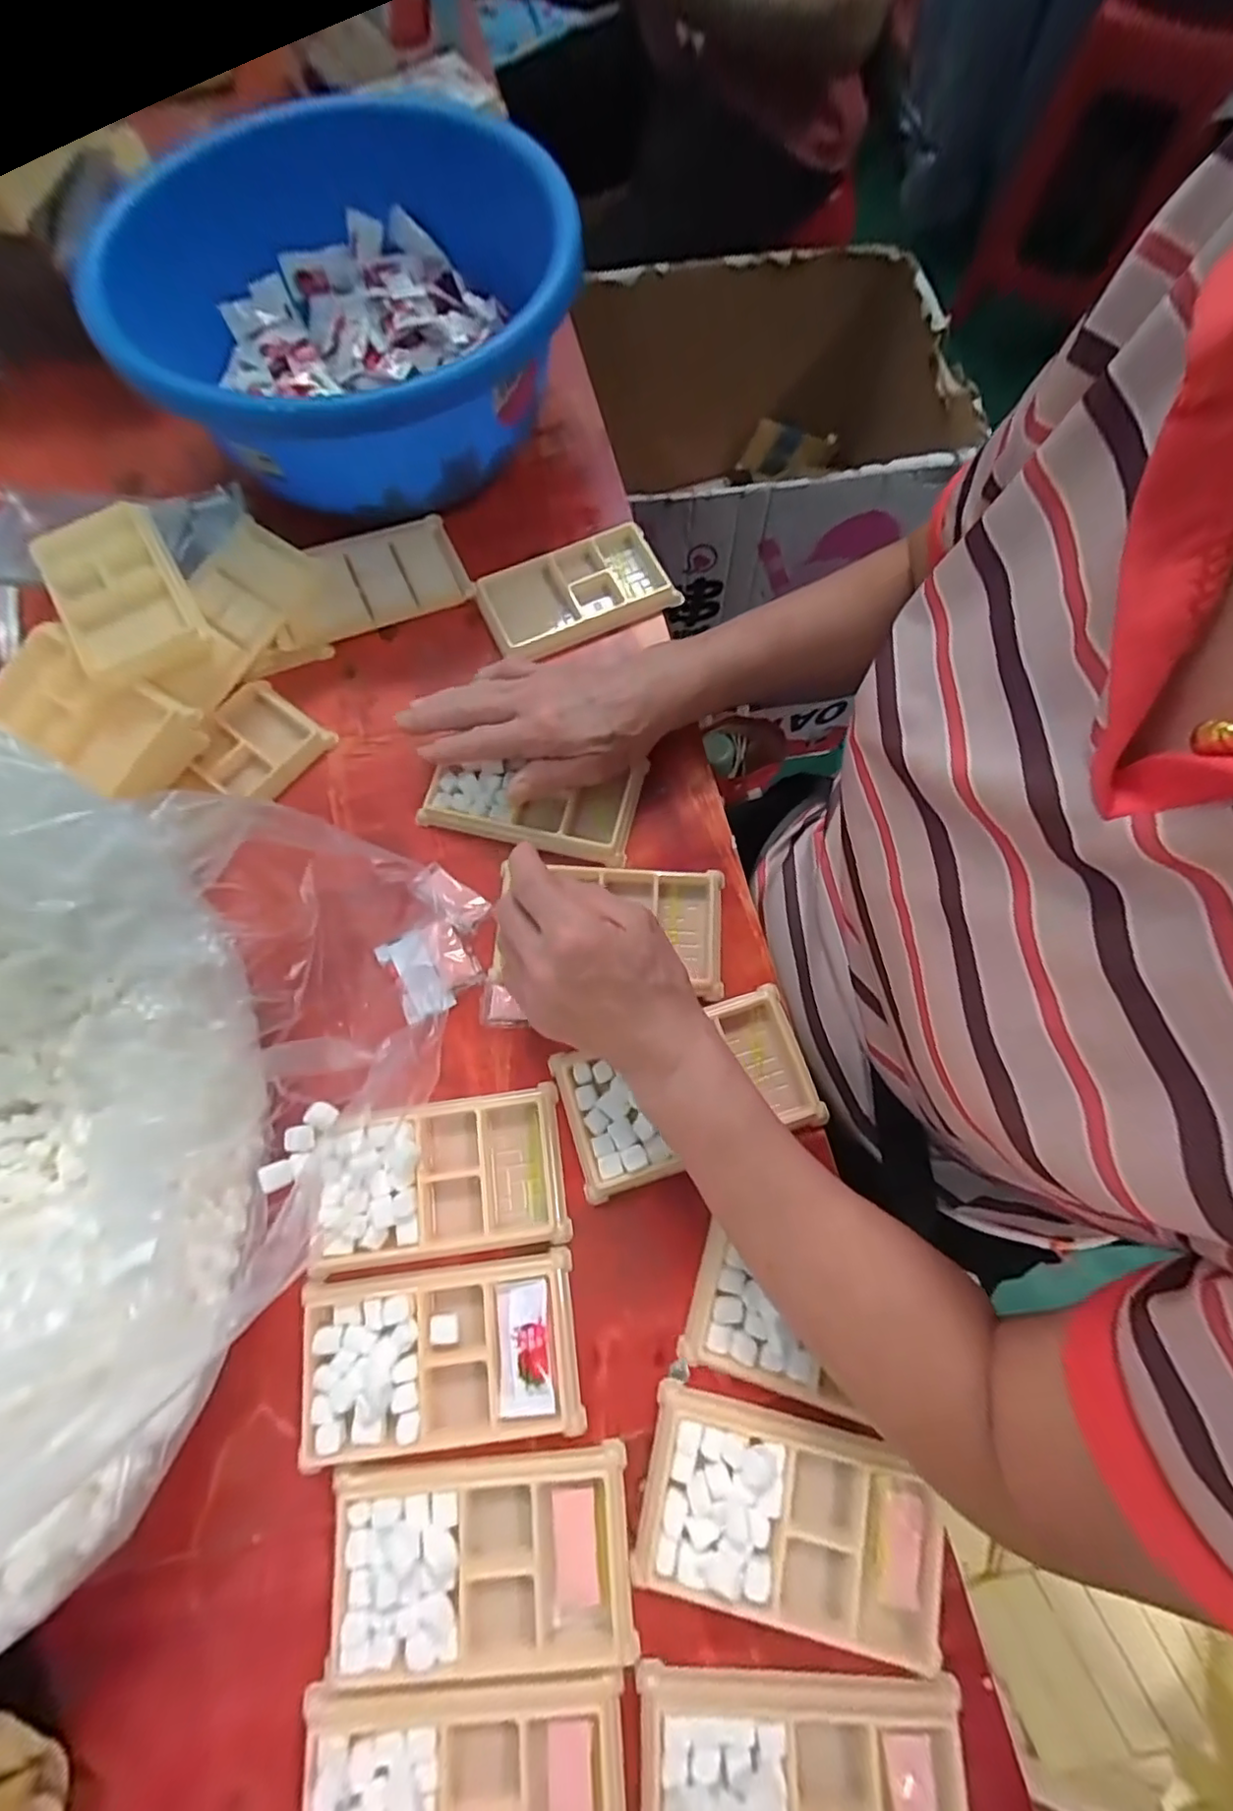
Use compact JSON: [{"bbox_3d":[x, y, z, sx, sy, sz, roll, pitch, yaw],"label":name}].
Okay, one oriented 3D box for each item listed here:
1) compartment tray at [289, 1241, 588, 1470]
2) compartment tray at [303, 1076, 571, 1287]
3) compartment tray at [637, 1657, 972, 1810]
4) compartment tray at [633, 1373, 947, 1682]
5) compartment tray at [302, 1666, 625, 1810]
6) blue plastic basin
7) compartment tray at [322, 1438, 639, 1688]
[{"bbox_3d":[-0.088,0.224,0.305,0.134,0.010,0.077,-7,73,-2],"label":"compartment tray"},{"bbox_3d":[-0.094,0.146,0.331,0.127,0.015,0.077,-9,73,-2],"label":"compartment tray"},{"bbox_3d":[0.079,0.373,0.256,0.136,0.017,0.077,0,73,1],"label":"compartment tray"},{"bbox_3d":[0.082,0.282,0.281,0.136,0.012,0.074,12,73,4],"label":"compartment tray"},{"bbox_3d":[-0.063,0.374,0.256,0.132,0.021,0.078,-2,73,0],"label":"compartment tray"},{"bbox_3d":[-0.173,-0.415,0.445,0.273,0.126,0.291,0,73,0],"label":"blue plastic basin"},{"bbox_3d":[-0.062,0.299,0.280,0.134,0.015,0.077,-3,73,0],"label":"compartment tray"}]

